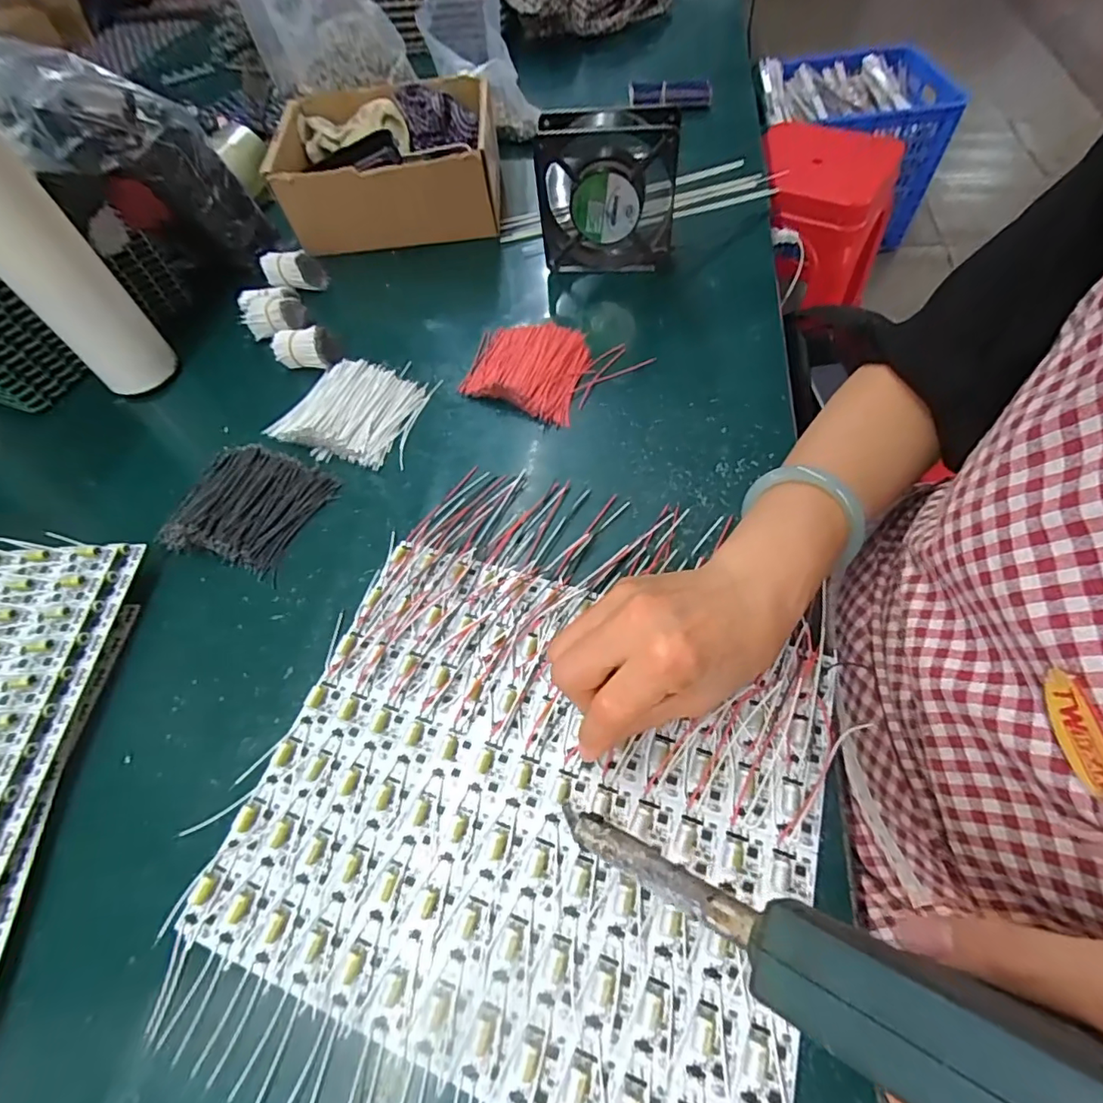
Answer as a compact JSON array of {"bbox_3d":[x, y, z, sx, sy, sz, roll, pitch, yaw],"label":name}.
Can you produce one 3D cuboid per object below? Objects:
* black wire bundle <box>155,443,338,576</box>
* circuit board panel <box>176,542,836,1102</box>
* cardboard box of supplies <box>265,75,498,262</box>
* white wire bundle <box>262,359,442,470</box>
[{"bbox_3d":[-0.223,-0.036,0.394,0.094,0.020,0.091,15,61,13],"label":"black wire bundle"},{"bbox_3d":[-0.012,0.125,0.286,0.283,0.013,0.236,16,61,13],"label":"circuit board panel"},{"bbox_3d":[-0.165,-0.400,0.572,0.208,0.102,0.172,-4,59,2],"label":"cardboard box of supplies"},{"bbox_3d":[-0.168,-0.119,0.442,0.116,0.018,0.097,10,60,10],"label":"white wire bundle"}]

